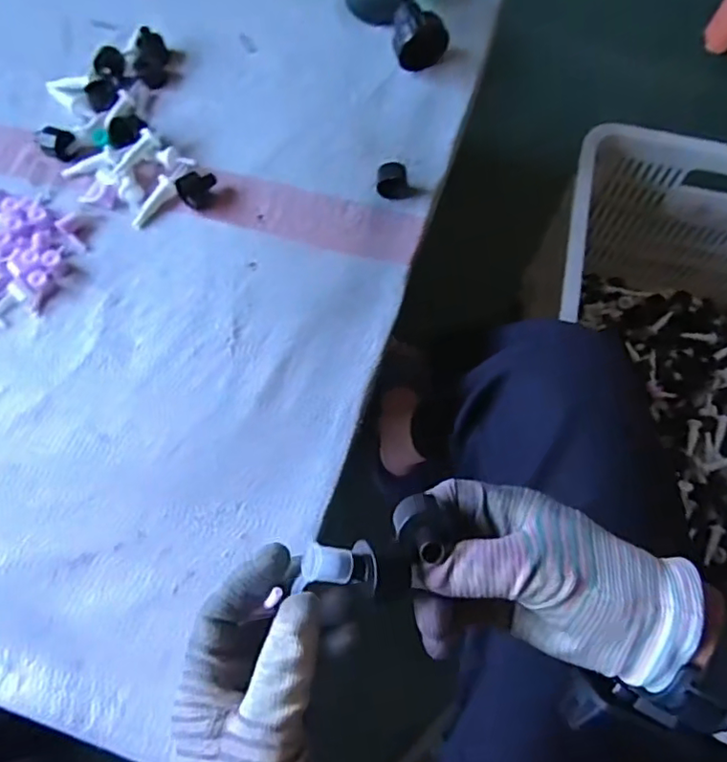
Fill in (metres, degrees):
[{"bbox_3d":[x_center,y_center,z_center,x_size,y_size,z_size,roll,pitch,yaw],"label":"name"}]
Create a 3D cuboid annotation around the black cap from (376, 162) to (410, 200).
[{"bbox_3d":[0.029,-0.194,0.568,0.030,0.024,0.029,0,68,-1],"label":"black cap"}]

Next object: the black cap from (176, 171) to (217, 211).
[{"bbox_3d":[-0.163,-0.189,0.567,0.030,0.022,0.034,35,72,12],"label":"black cap"}]

